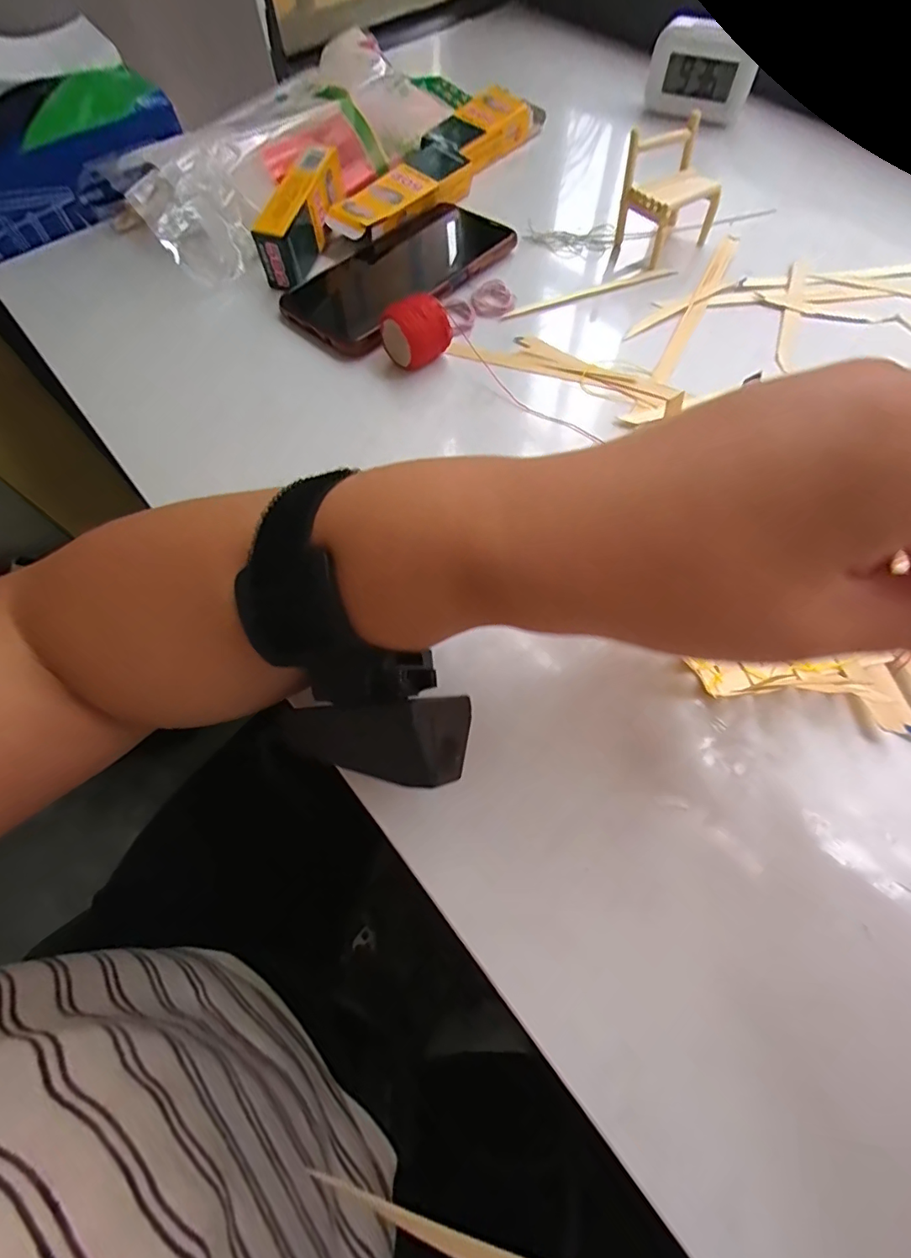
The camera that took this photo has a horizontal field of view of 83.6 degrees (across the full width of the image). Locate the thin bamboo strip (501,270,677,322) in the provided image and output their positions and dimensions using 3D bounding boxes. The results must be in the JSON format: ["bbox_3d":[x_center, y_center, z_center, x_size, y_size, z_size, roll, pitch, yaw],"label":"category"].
[{"bbox_3d":[0.092,-0.231,0.351,0.129,0.006,0.008,-20,65,-7],"label":"thin bamboo strip"}]

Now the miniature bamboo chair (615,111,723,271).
[{"bbox_3d":[0.146,-0.301,0.352,0.057,0.060,0.053,-30,68,-13],"label":"miniature bamboo chair"}]

